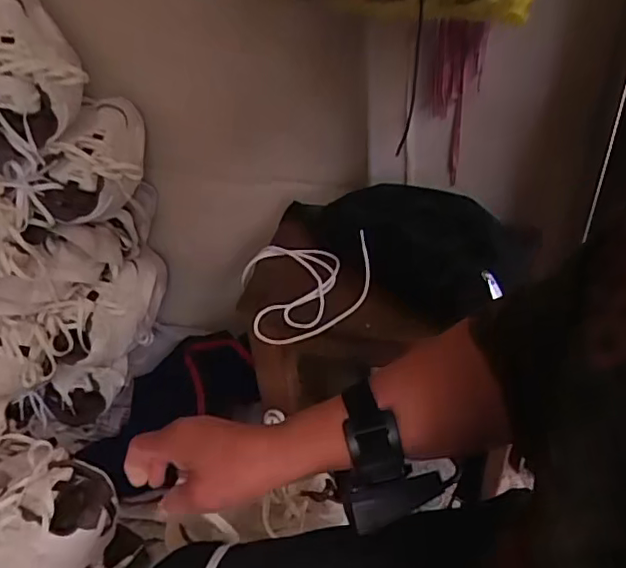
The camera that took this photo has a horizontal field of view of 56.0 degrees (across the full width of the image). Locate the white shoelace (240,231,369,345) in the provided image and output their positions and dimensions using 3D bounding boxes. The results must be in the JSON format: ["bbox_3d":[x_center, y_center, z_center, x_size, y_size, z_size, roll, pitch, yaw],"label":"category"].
[{"bbox_3d":[-0.009,-0.011,0.677,0.140,0.064,0.155,-11,40,-7],"label":"white shoelace"}]

